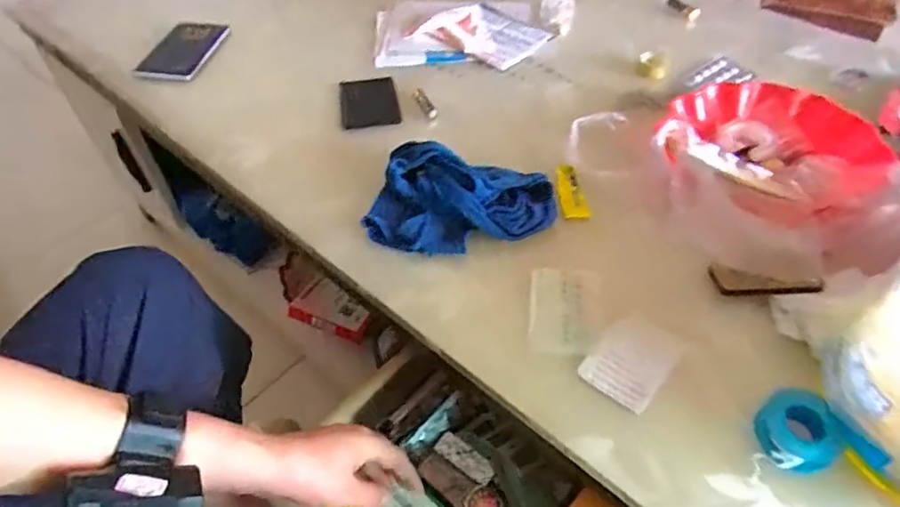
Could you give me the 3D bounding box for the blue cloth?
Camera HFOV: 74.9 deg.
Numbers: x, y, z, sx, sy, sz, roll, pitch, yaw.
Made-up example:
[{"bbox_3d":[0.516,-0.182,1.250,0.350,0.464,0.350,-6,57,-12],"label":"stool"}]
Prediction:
[{"bbox_3d":[0.011,-0.049,0.540,0.167,0.048,0.109,10,50,11],"label":"blue cloth"}]

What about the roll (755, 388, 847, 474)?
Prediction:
[{"bbox_3d":[0.240,0.122,0.409,0.043,0.024,0.053,-4,49,-1],"label":"roll"}]

